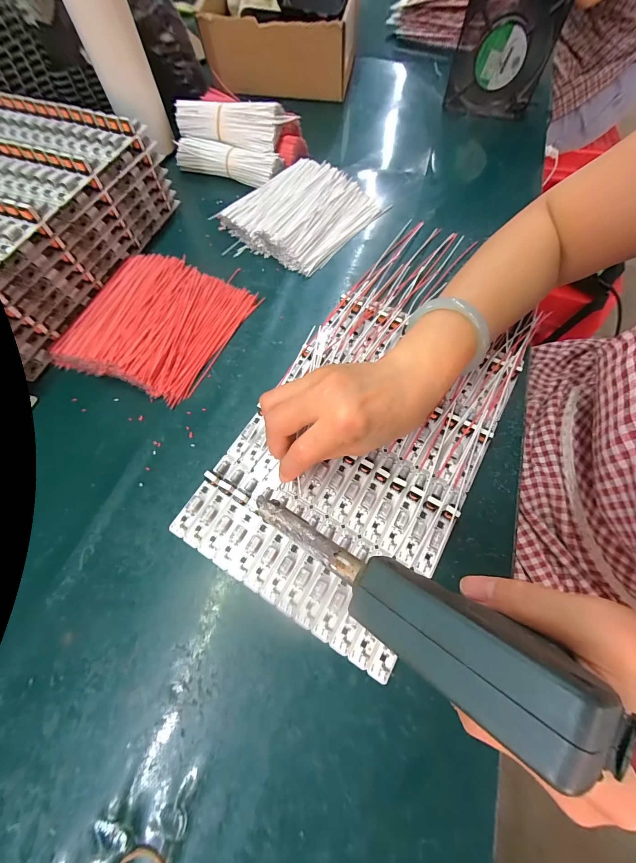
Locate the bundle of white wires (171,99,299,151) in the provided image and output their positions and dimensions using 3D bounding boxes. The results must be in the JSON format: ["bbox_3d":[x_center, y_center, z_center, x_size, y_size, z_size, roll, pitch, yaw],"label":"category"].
[{"bbox_3d":[-0.112,-0.406,0.414,0.158,0.035,0.051,20,68,9],"label":"bundle of white wires"}]

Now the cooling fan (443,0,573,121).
[{"bbox_3d":[0.249,-0.507,0.424,0.119,0.123,0.032,7,67,5],"label":"cooling fan"}]

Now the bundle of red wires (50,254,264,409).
[{"bbox_3d":[-0.170,-0.116,0.326,0.159,0.029,0.151,20,69,10],"label":"bundle of red wires"}]

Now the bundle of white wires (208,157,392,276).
[{"bbox_3d":[-0.023,-0.268,0.387,0.140,0.031,0.169,41,74,17],"label":"bundle of white wires"}]

